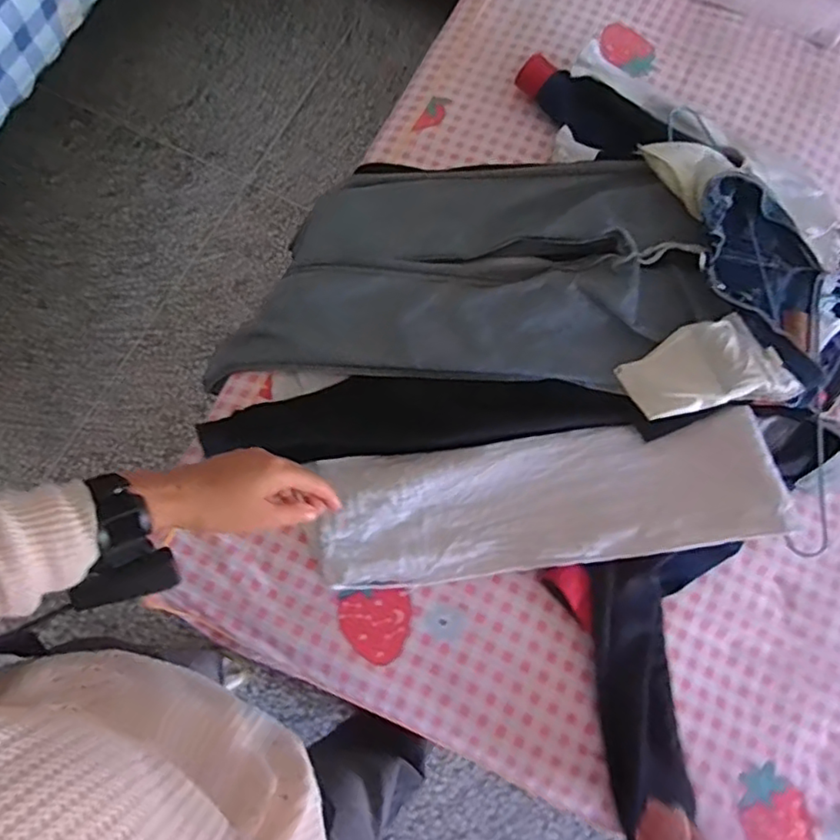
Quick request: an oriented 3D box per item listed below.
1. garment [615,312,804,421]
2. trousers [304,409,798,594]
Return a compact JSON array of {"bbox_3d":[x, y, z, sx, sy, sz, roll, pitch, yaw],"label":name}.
[{"bbox_3d":[0.414,-0.071,0.879,0.225,0.069,0.133,-14,77,-4],"label":"garment"},{"bbox_3d":[0.176,0.111,0.863,0.660,0.061,0.201,-6,76,-3],"label":"trousers"}]

